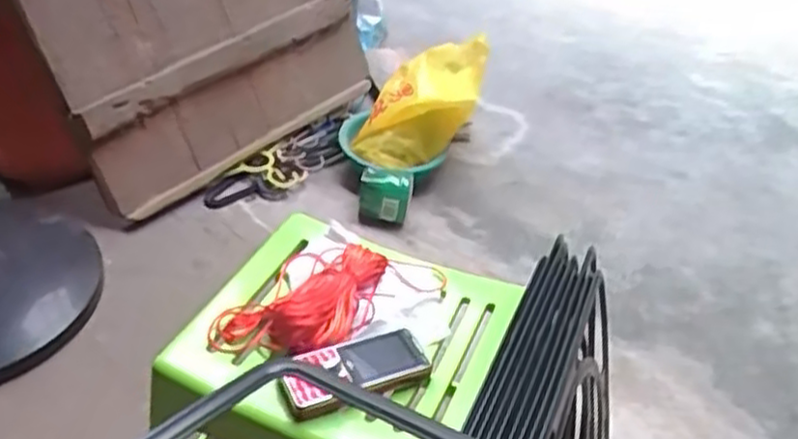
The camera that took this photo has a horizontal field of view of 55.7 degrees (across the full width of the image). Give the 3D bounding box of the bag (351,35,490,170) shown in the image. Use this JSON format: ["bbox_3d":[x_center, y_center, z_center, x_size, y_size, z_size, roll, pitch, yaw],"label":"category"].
[{"bbox_3d":[0.047,-0.248,1.568,0.232,0.167,0.336,10,40,5],"label":"bag"}]

